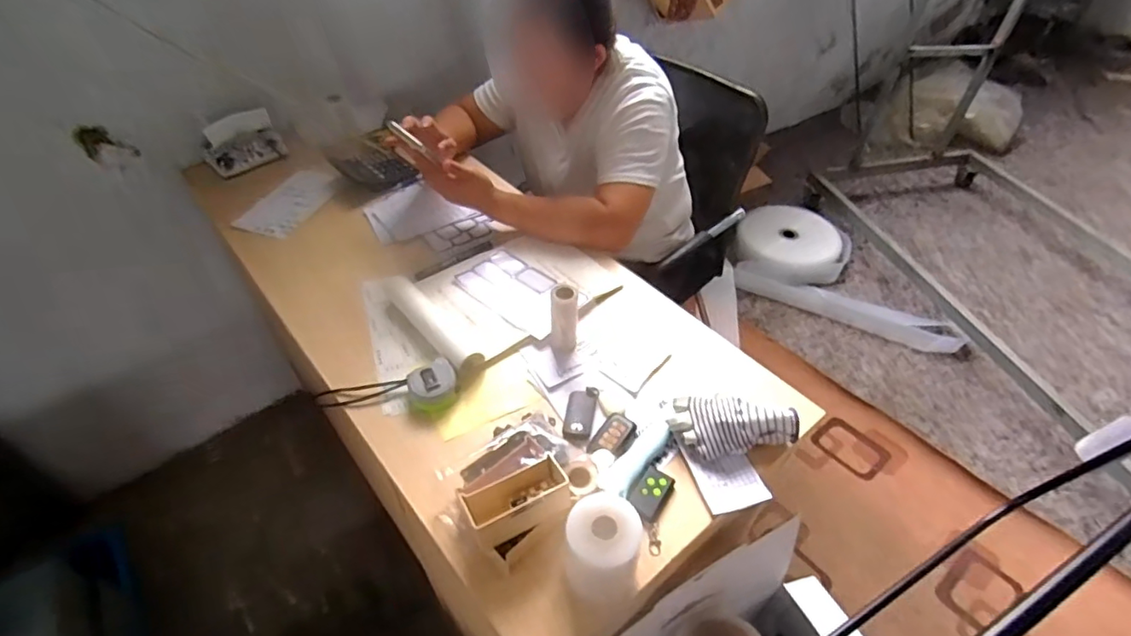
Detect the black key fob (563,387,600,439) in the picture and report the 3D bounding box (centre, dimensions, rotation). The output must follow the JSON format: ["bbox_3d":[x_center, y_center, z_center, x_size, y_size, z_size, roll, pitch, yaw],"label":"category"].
[{"bbox_3d":[0.019,0.124,0.759,0.037,0.012,0.080,9,46,10],"label":"black key fob"}]

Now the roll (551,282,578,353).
[{"bbox_3d":[-0.001,0.002,0.811,0.039,0.107,0.040,0,45,0],"label":"roll"}]

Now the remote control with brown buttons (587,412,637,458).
[{"bbox_3d":[0.061,0.150,0.727,0.040,0.011,0.071,25,50,24],"label":"remote control with brown buttons"}]

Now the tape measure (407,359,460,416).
[{"bbox_3d":[-0.181,0.089,0.777,0.065,0.028,0.075,-18,47,-16],"label":"tape measure"}]

